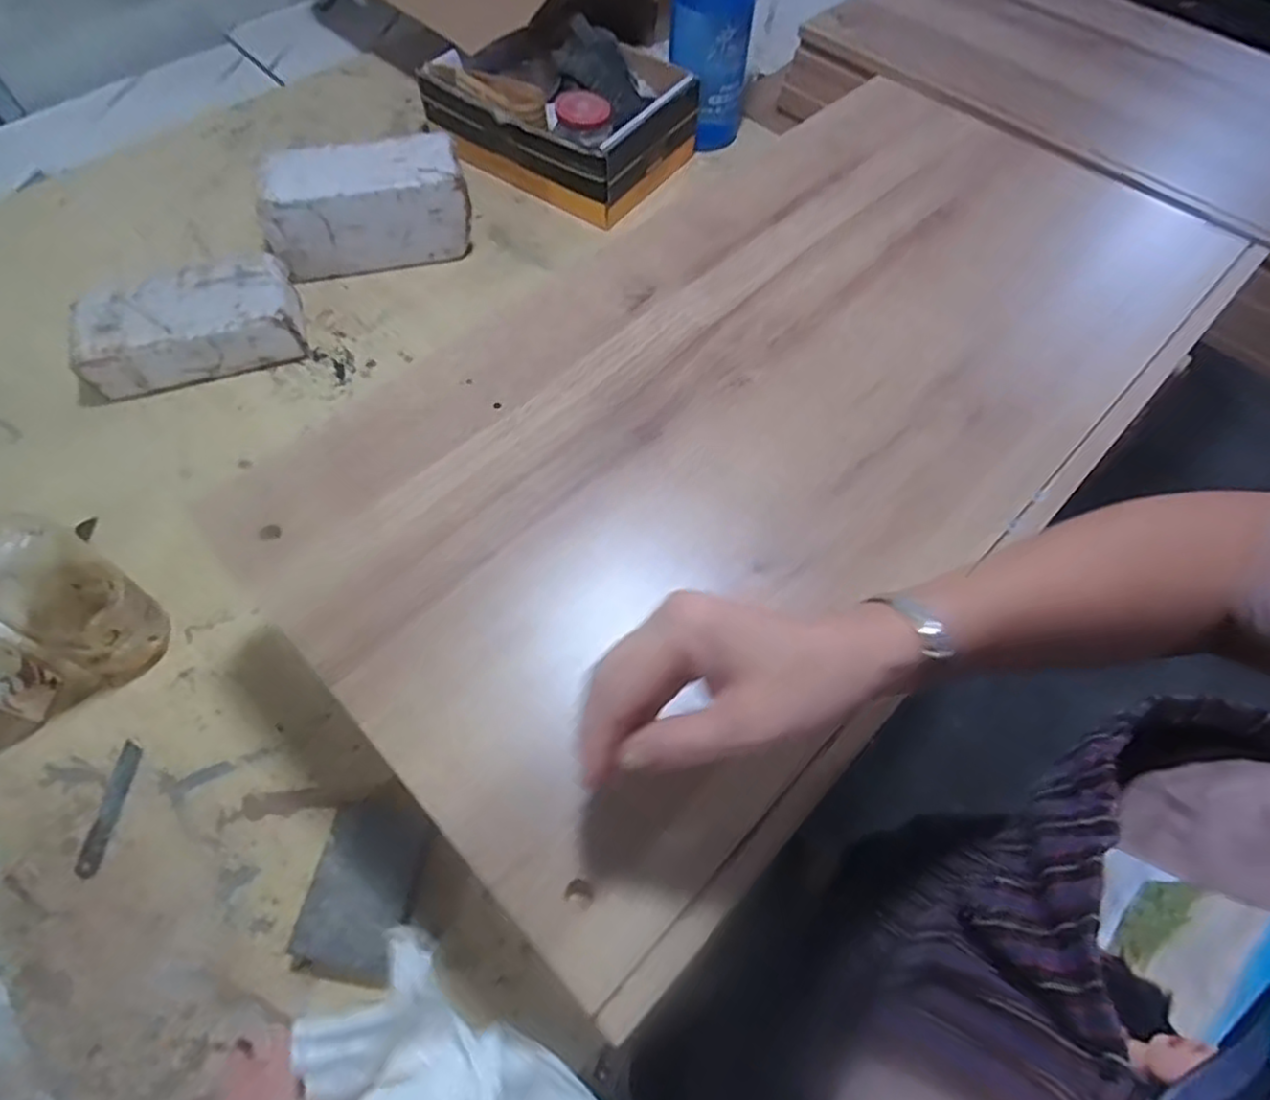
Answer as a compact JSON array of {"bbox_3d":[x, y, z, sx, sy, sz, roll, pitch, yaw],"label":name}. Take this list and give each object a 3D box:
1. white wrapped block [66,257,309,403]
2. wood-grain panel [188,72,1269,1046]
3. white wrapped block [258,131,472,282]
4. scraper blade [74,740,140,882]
[{"bbox_3d":[-0.464,-0.234,0.715,0.212,0.066,0.119,-14,61,-10],"label":"white wrapped block"},{"bbox_3d":[0.122,-0.135,0.504,0.391,0.027,0.766,41,67,20],"label":"wood-grain panel"},{"bbox_3d":[-0.305,-0.393,0.788,0.215,0.105,0.101,-12,61,-9],"label":"white wrapped block"},{"bbox_3d":[-0.393,0.192,0.510,0.016,0.004,0.095,1,60,-2],"label":"scraper blade"}]

